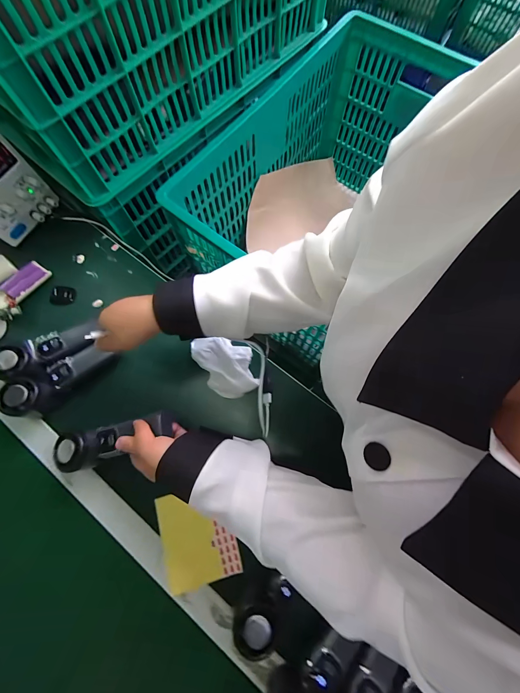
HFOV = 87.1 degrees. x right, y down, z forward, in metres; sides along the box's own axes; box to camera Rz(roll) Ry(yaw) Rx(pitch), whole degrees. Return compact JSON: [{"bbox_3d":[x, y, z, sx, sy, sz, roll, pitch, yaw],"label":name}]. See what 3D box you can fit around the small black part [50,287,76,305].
[{"bbox_3d":[-0.356,-0.092,0.492,0.040,0.014,0.033,0,74,1],"label":"small black part"}]

